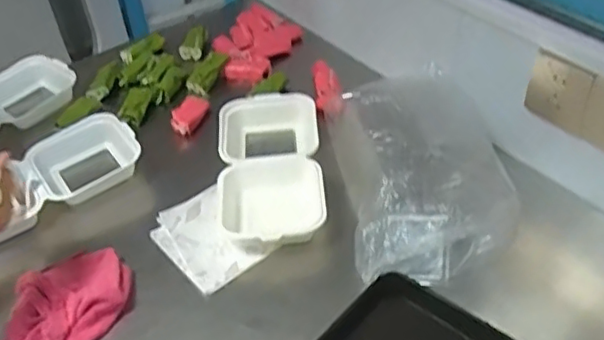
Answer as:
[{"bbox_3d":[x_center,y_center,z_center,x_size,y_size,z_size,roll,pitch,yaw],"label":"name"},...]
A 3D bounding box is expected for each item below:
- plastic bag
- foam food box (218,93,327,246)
[{"bbox_3d":[0.159,-0.012,0.831,0.219,0.100,0.293,-6,42,-2],"label":"plastic bag"},{"bbox_3d":[-0.044,-0.005,0.898,0.146,0.051,0.286,-6,42,-1],"label":"foam food box"}]

